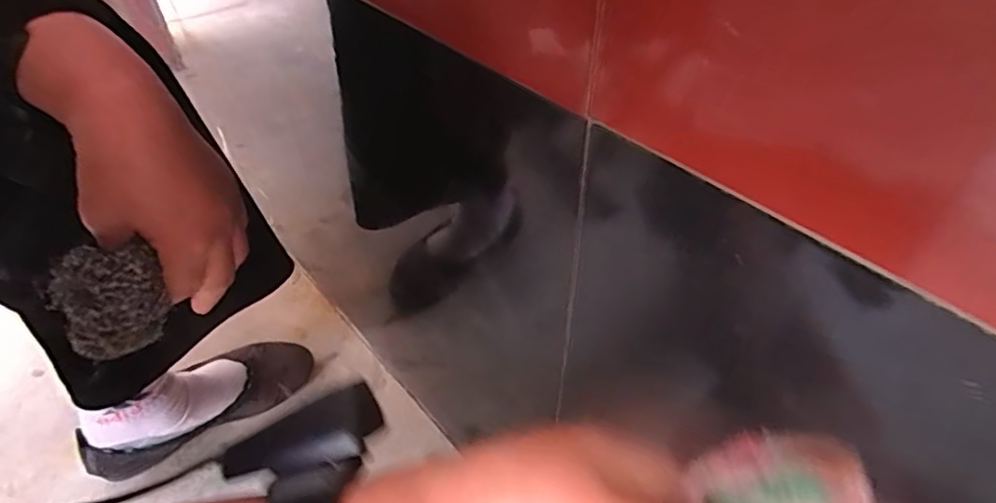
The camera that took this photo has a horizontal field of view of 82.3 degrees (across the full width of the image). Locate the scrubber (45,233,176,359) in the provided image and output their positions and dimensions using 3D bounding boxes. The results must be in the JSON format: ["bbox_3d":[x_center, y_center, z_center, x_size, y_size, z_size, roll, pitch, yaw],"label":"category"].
[{"bbox_3d":[-0.219,0.029,0.328,0.054,0.053,0.041,-31,53,-24],"label":"scrubber"}]

